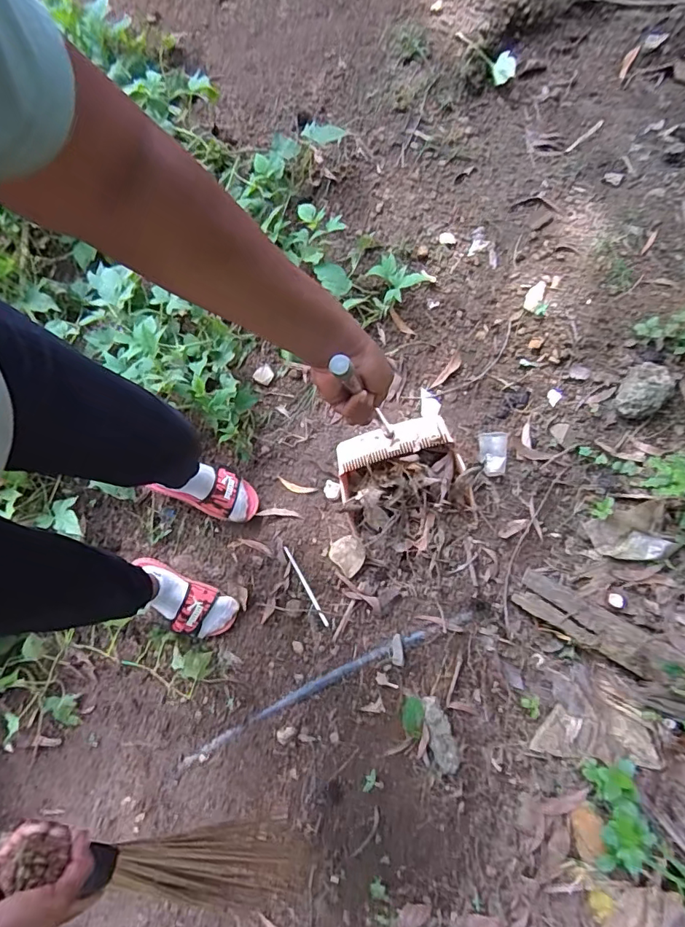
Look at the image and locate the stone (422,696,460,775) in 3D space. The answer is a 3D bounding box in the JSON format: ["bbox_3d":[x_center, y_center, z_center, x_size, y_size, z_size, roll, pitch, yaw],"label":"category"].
[{"bbox_3d":[0.197,0.550,1.012,0.063,0.038,0.140,-10,72,-2],"label":"stone"}]

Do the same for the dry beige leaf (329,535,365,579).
[{"bbox_3d":[0.014,0.203,1.116,0.079,0.011,0.080,42,107,9],"label":"dry beige leaf"}]

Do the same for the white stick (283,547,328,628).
[{"bbox_3d":[-0.083,0.277,1.124,0.013,0.006,0.197,-29,74,-8],"label":"white stick"}]

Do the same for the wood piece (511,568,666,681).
[{"bbox_3d":[0.505,0.327,1.026,0.297,0.041,0.088,29,75,10],"label":"wood piece"}]

